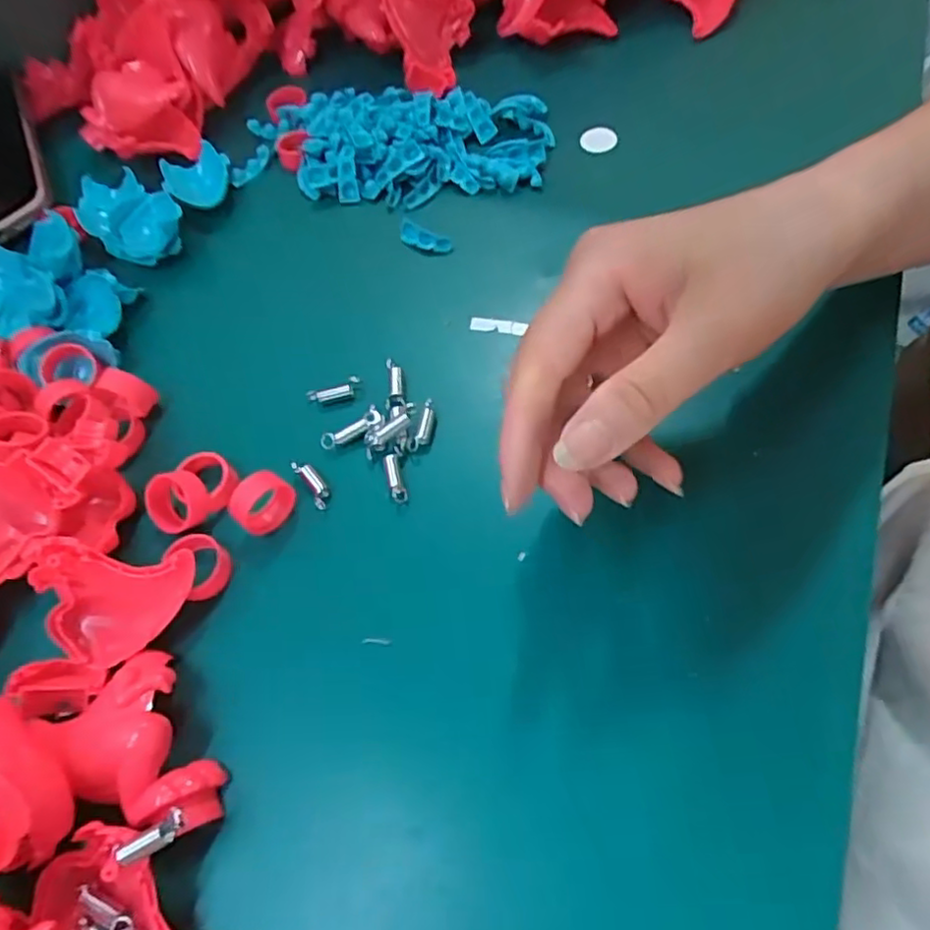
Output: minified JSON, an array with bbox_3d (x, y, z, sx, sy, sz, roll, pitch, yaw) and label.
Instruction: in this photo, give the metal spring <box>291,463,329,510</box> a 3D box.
[{"bbox_3d":[-0.067,0.007,0.292,0.008,0.007,0.024,-33,62,-10],"label":"metal spring"}]

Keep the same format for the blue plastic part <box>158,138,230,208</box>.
[{"bbox_3d":[-0.153,-0.167,0.384,0.037,0.010,0.043,-36,63,-11],"label":"blue plastic part"}]

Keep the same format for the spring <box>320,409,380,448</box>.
[{"bbox_3d":[-0.051,-0.016,0.299,0.028,0.006,0.008,-27,61,-7],"label":"spring"}]

